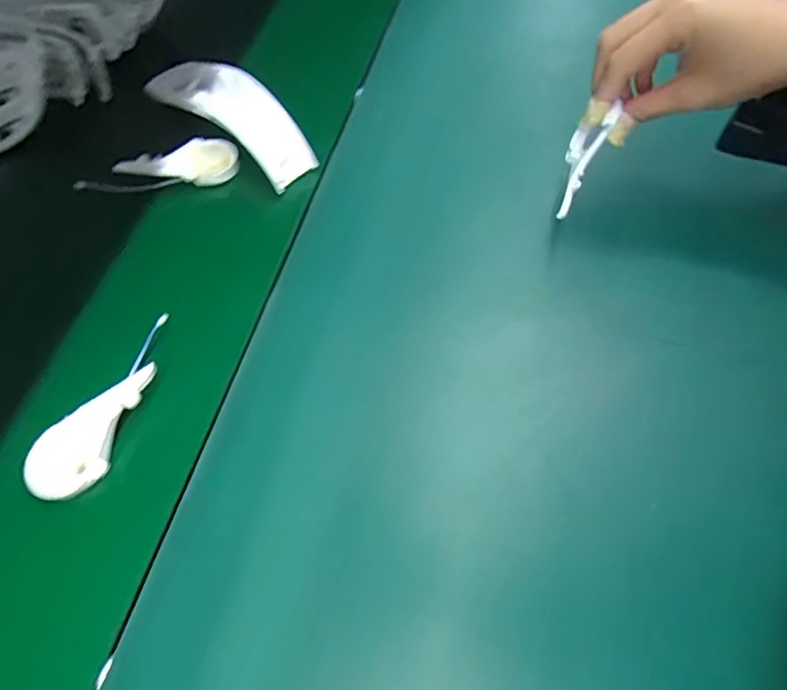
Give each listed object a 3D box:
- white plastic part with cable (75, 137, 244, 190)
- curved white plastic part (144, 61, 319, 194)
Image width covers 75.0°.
[{"bbox_3d":[-0.199,-0.156,0.443,0.126,0.022,0.045,-10,60,-2],"label":"white plastic part with cable"},{"bbox_3d":[-0.143,-0.204,0.454,0.173,0.043,0.054,38,69,22],"label":"curved white plastic part"}]

